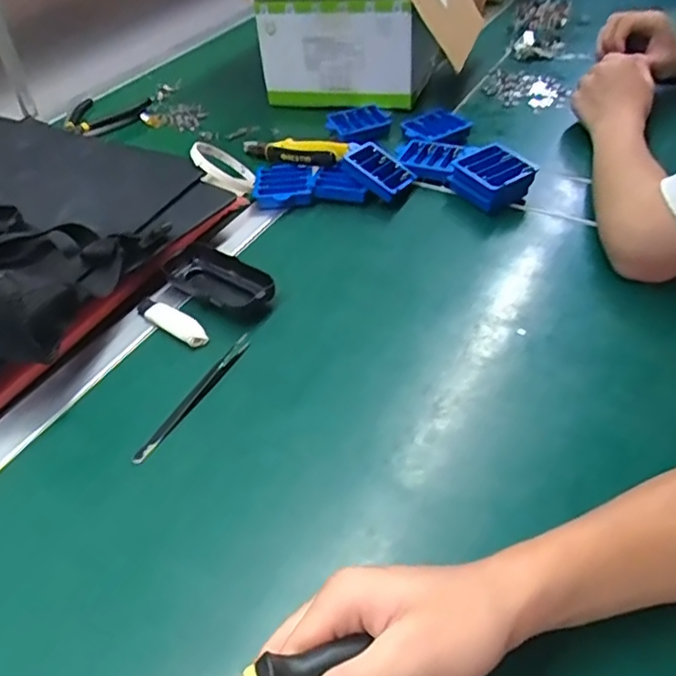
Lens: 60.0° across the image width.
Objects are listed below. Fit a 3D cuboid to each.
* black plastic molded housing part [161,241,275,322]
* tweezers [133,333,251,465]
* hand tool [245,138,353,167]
[{"bbox_3d":[-0.112,-0.054,0.551,0.113,0.023,0.054,26,53,27],"label":"black plastic molded housing part"},{"bbox_3d":[-0.111,0.044,0.467,0.012,0.014,0.139,20,50,23],"label":"tweezers"},{"bbox_3d":[-0.060,-0.226,0.710,0.174,0.023,0.042,17,48,37],"label":"hand tool"}]

